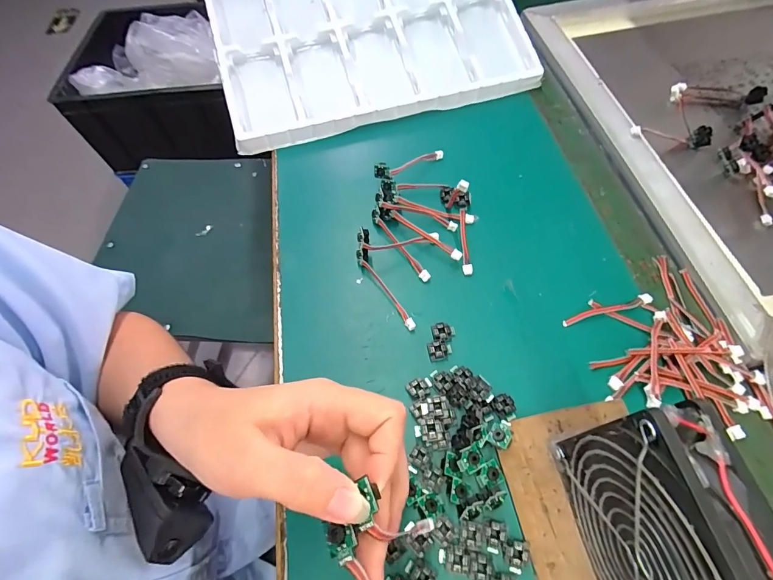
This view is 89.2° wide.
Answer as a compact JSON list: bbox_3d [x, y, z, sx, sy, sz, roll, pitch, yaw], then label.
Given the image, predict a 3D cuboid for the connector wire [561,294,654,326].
[{"bbox_3d":[0.182,0.017,0.321,0.077,0.004,0.009,-15,60,-7],"label":"connector wire"}]

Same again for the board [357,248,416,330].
[{"bbox_3d":[-0.002,-0.002,0.333,0.009,0.016,0.085,-28,62,-14],"label":"board"}]

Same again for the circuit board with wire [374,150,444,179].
[{"bbox_3d":[0.025,-0.129,0.401,0.082,0.014,0.016,-27,61,-27],"label":"circuit board with wire"}]

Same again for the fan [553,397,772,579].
[{"bbox_3d":[0.130,0.130,0.181,0.029,0.131,0.126,-12,59,-5],"label":"fan"}]

